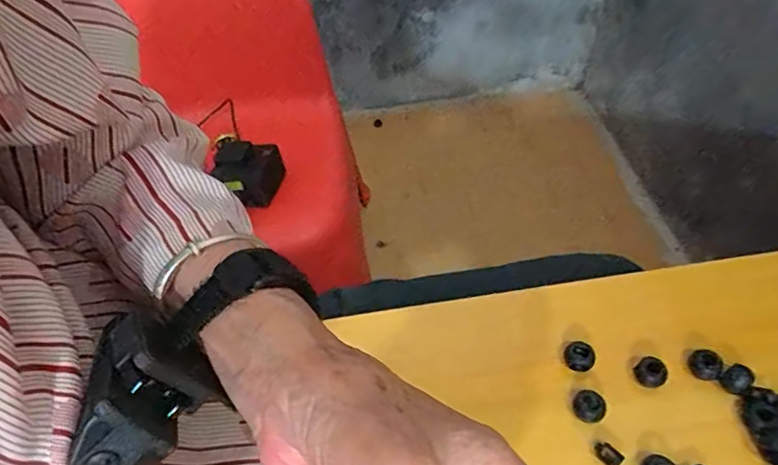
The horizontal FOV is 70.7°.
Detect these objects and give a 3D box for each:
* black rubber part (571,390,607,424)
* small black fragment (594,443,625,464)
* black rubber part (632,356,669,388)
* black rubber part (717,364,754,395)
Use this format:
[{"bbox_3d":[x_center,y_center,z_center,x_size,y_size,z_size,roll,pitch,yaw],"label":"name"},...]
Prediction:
[{"bbox_3d":[0.114,0.099,0.312,0.018,0.018,0.016,22,53,25],"label":"black rubber part"},{"bbox_3d":[0.118,0.121,0.297,0.007,0.011,0.014,-33,52,-22],"label":"small black fragment"},{"bbox_3d":[0.152,0.083,0.320,0.012,0.018,0.016,-36,53,-25],"label":"black rubber part"},{"bbox_3d":[0.198,0.085,0.314,0.010,0.018,0.014,-36,53,-25],"label":"black rubber part"}]

